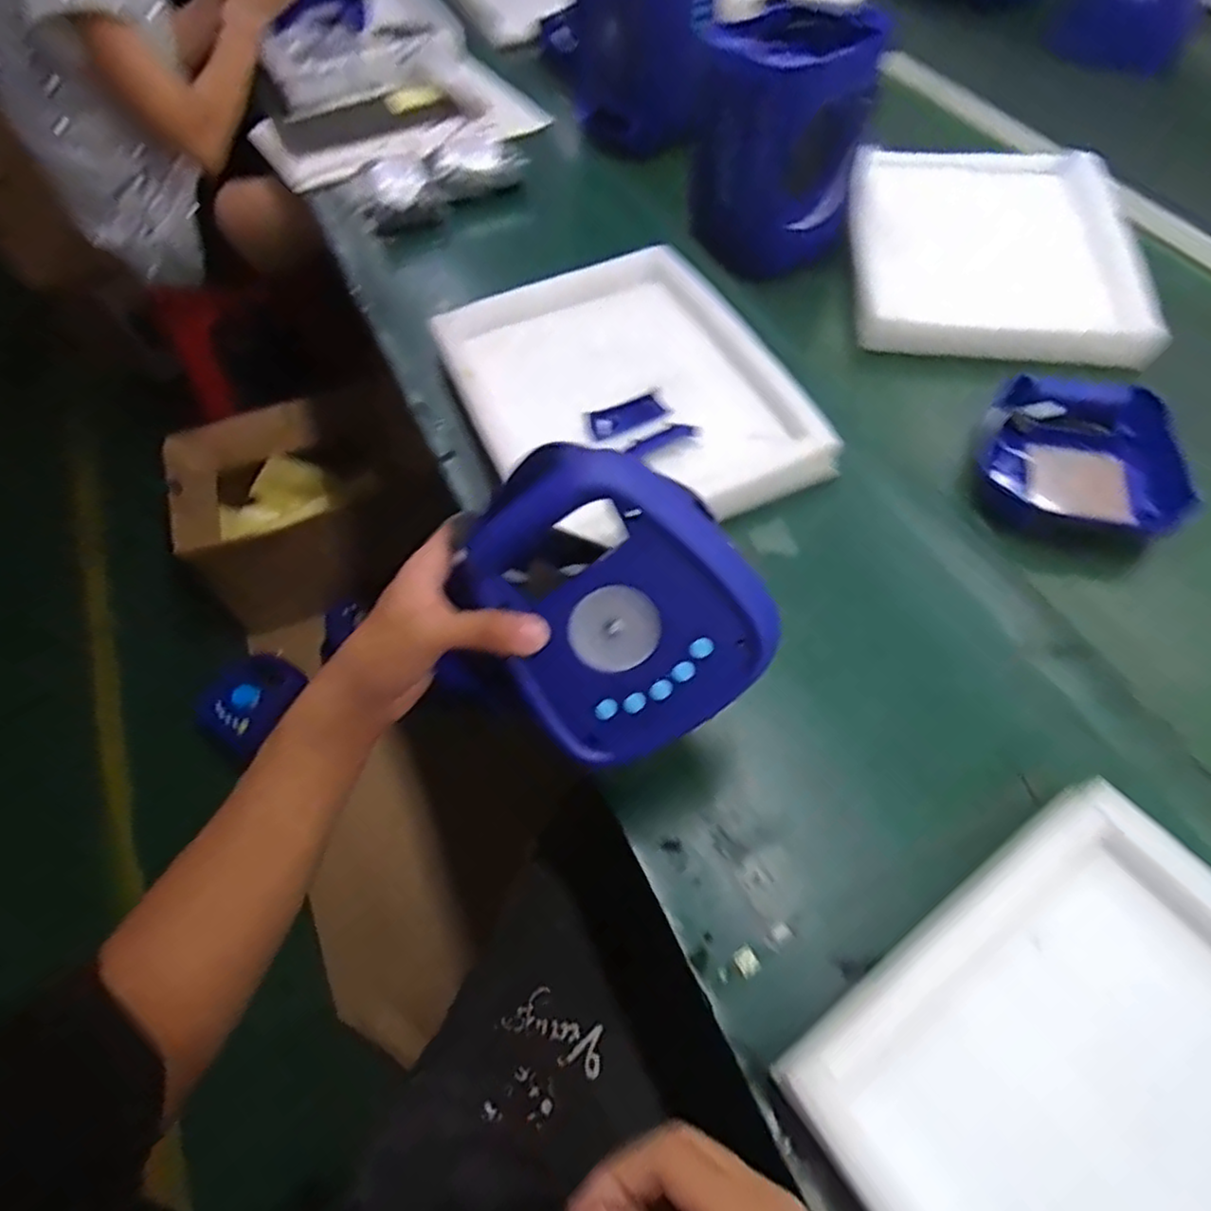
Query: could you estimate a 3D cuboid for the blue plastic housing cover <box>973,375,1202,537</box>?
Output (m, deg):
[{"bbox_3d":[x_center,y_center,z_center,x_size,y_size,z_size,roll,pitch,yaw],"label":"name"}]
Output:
[{"bbox_3d":[0.432,-0.133,0.650,0.162,0.054,0.169,11,60,8],"label":"blue plastic housing cover"}]

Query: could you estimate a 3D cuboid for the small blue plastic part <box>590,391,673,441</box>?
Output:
[{"bbox_3d":[0.025,-0.184,0.680,0.079,0.014,0.026,-22,61,-12],"label":"small blue plastic part"}]

